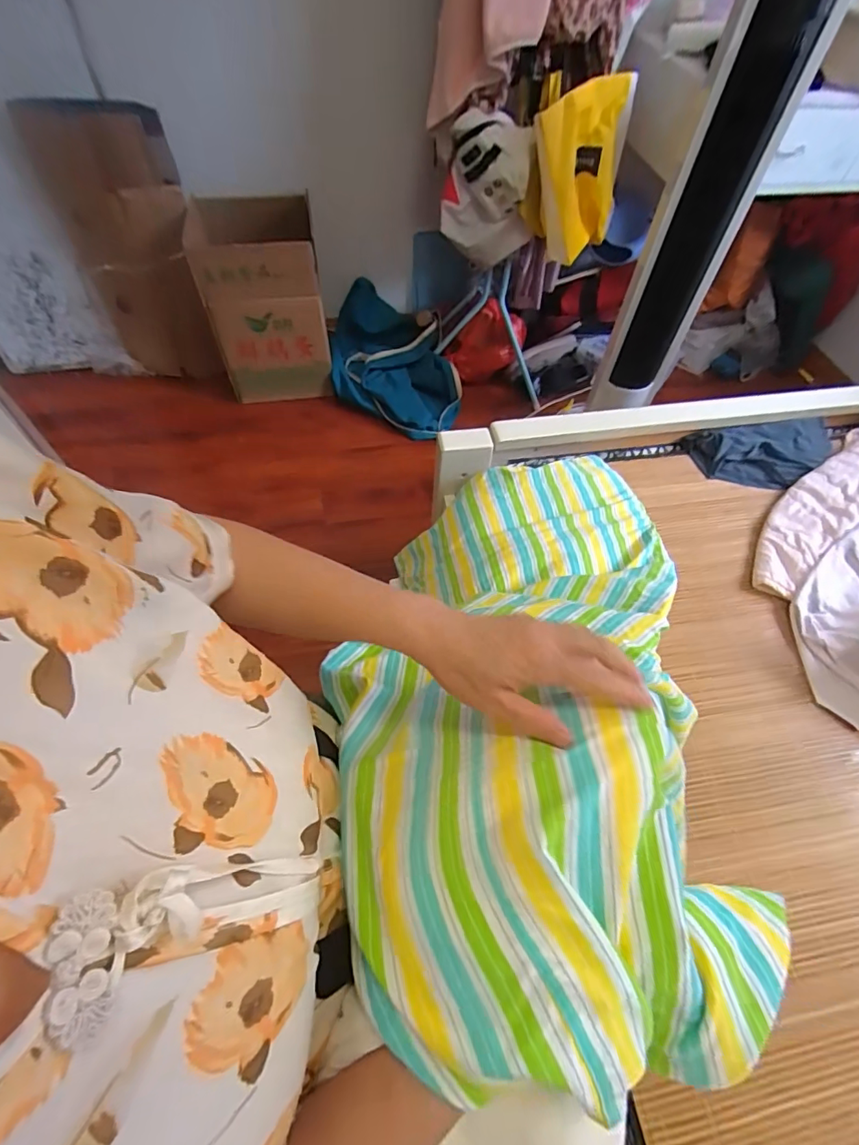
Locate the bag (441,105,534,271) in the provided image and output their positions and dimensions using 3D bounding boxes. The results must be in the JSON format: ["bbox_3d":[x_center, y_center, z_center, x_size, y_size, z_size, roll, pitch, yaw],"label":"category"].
[{"bbox_3d":[0.146,-0.954,1.238,0.218,0.326,0.108,8,58,3],"label":"bag"}]

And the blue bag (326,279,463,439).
[{"bbox_3d":[-0.118,-0.683,1.573,0.388,0.253,0.494,-6,58,-6],"label":"blue bag"}]

